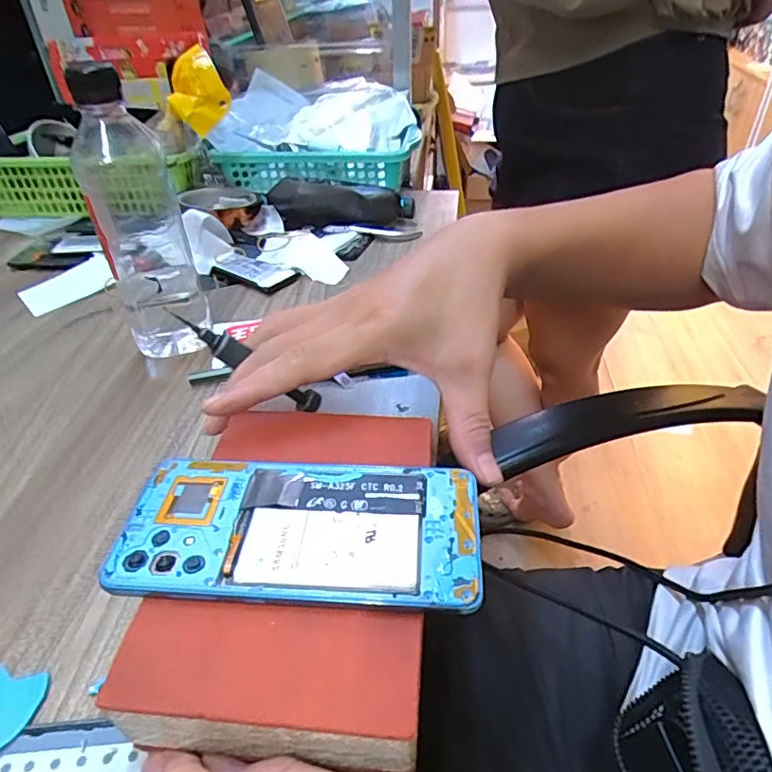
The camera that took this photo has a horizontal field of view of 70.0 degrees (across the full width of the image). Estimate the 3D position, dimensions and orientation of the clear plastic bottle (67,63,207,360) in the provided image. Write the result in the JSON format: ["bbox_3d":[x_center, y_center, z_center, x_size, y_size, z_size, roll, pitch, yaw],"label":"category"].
[{"bbox_3d":[-0.180,-0.120,0.401,0.057,0.194,0.057,-17,40,-14],"label":"clear plastic bottle"}]

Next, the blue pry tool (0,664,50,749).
[{"bbox_3d":[-0.159,0.133,0.236,0.023,0.004,0.037,-21,42,-19],"label":"blue pry tool"}]

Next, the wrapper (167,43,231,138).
[{"bbox_3d":[-0.190,-0.298,0.555,0.061,0.066,0.053,-14,40,-11],"label":"wrapper"}]

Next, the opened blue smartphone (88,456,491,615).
[{"bbox_3d":[-0.039,0.064,0.248,0.157,0.008,0.071,2,39,5],"label":"opened blue smartphone"}]

